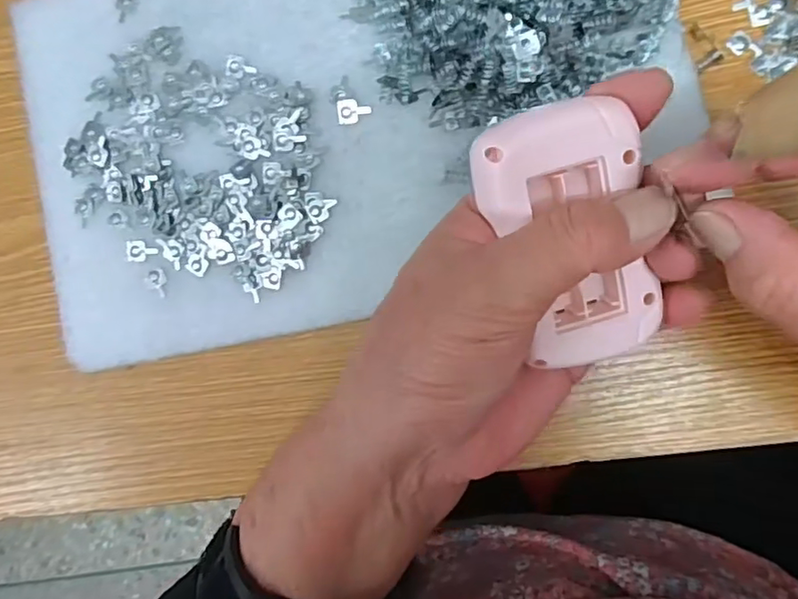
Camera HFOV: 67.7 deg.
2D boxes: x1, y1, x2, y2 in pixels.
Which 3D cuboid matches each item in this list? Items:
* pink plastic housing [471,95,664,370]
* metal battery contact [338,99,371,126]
[{"bbox_3d":[0.057,-0.022,0.194,0.049,0.017,0.084,-20,109,7],"label":"pink plastic housing"},{"bbox_3d":[-0.020,-0.084,0.267,0.015,0.004,0.010,-7,91,7],"label":"metal battery contact"}]

